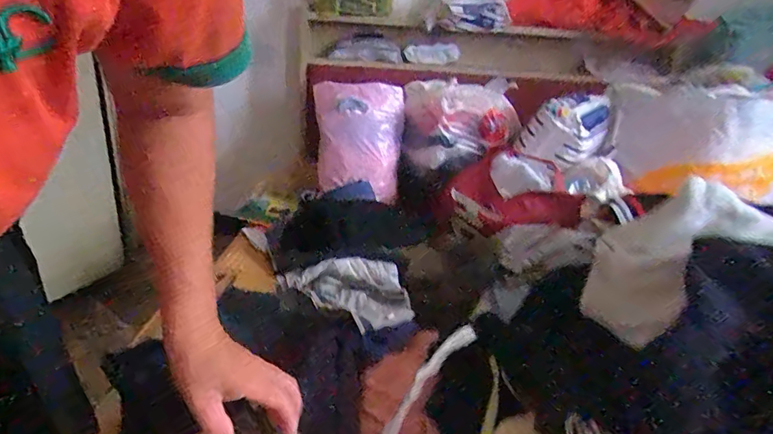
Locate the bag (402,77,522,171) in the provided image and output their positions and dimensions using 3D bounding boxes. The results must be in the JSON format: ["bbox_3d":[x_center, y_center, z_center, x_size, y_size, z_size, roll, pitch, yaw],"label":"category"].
[{"bbox_3d":[0.173,-0.226,1.111,0.261,0.179,0.186,5,22,5],"label":"bag"}]

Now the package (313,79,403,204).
[{"bbox_3d":[-0.074,-0.181,1.096,0.210,0.270,0.051,2,-1,14],"label":"package"}]

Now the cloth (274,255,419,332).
[{"bbox_3d":[-0.055,0.100,0.664,0.186,0.066,0.097,13,24,23],"label":"cloth"}]

